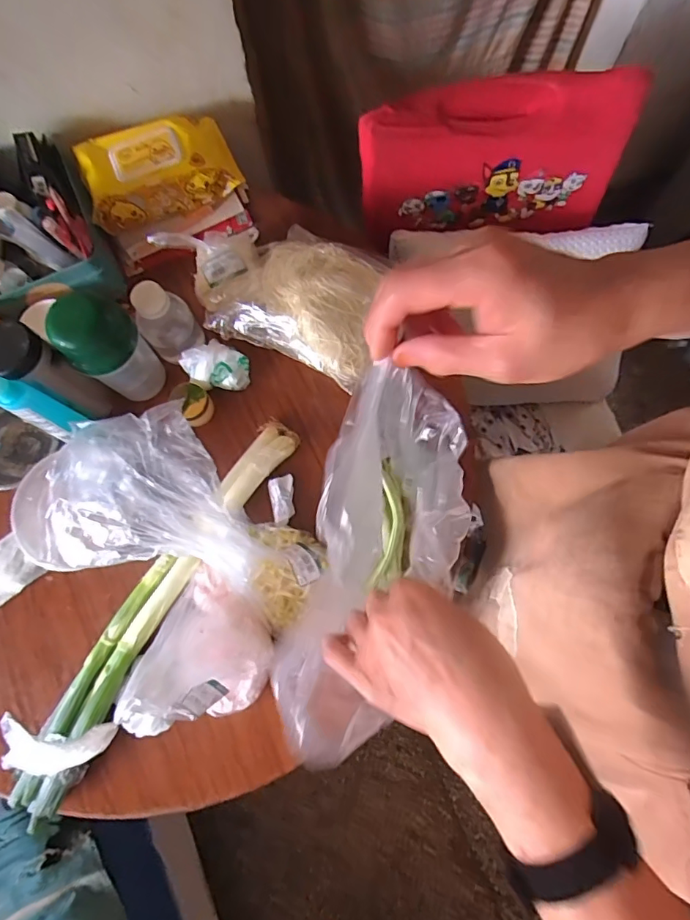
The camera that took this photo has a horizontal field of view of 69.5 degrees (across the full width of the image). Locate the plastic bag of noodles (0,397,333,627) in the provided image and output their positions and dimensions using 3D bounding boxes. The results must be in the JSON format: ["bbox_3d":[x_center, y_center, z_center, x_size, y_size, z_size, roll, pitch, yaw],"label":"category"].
[{"bbox_3d":[-0.200,0.048,0.583,0.363,0.149,0.216,14,78,5],"label":"plastic bag of noodles"}]

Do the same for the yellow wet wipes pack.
[{"bbox_3d":[-0.269,-0.419,0.723,0.214,0.073,0.116,-23,77,-4],"label":"yellow wet wipes pack"}]

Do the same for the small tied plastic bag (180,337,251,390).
[{"bbox_3d":[-0.177,-0.128,0.678,0.090,0.039,0.056,-1,77,1],"label":"small tied plastic bag"}]

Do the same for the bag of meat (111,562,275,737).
[{"bbox_3d":[-0.142,0.206,0.555,0.121,0.140,0.162,13,77,5],"label":"bag of meat"}]

